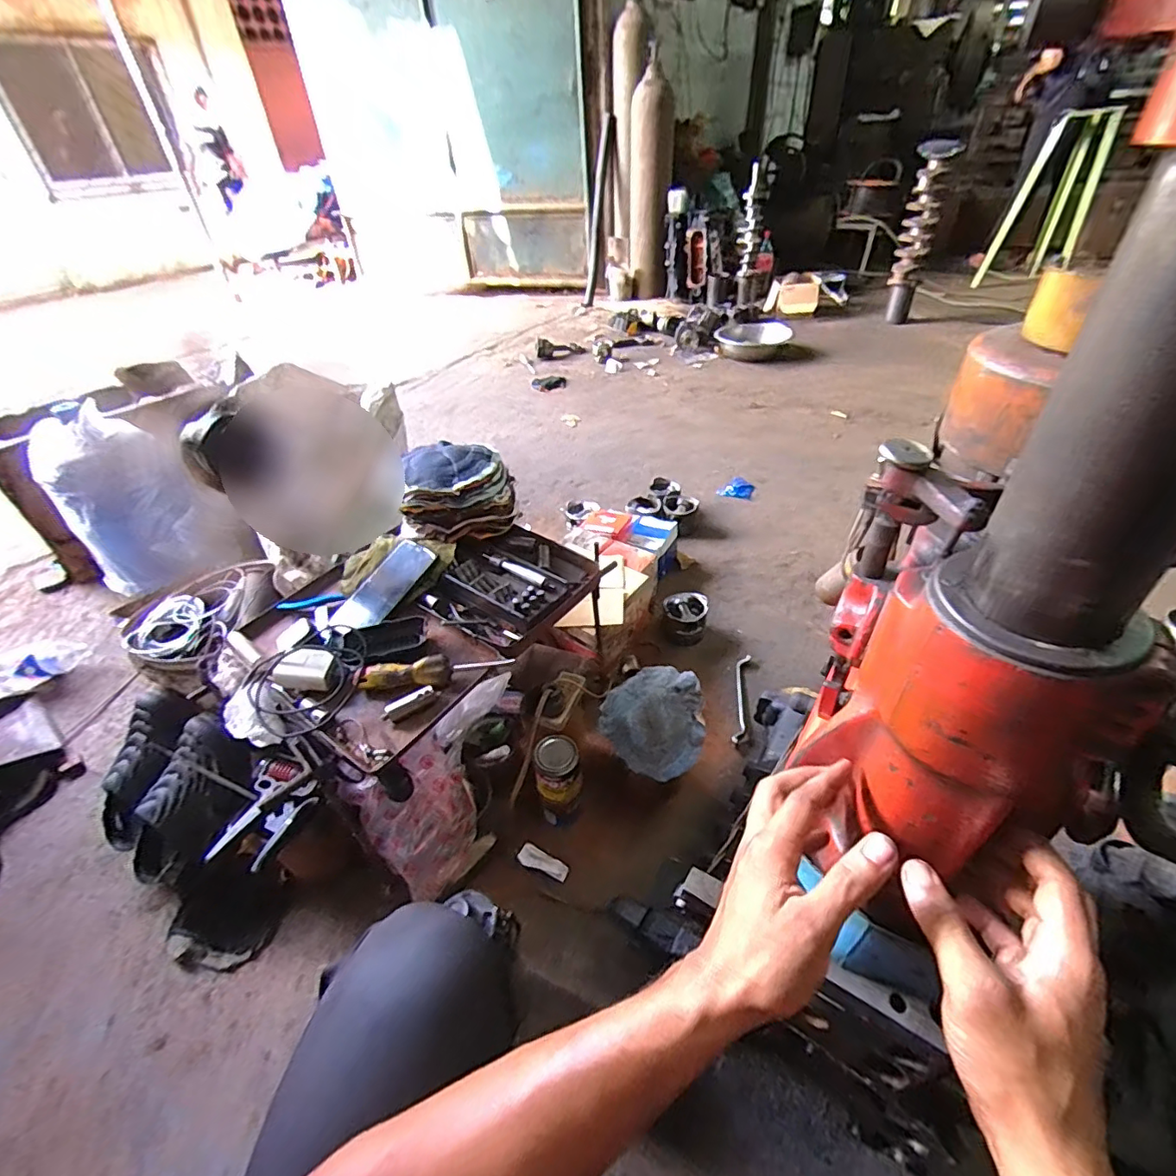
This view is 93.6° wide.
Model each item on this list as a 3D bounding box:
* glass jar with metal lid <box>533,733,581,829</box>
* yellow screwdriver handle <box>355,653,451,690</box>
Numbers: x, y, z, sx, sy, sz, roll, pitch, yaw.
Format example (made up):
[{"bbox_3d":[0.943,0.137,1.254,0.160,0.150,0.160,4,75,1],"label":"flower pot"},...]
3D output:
[{"bbox_3d":[-0.046,0.311,0.884,0.073,0.155,0.069,-9,41,-3],"label":"glass jar with metal lid"},{"bbox_3d":[-0.232,0.109,0.693,0.120,0.032,0.036,-2,40,3],"label":"yellow screwdriver handle"}]

